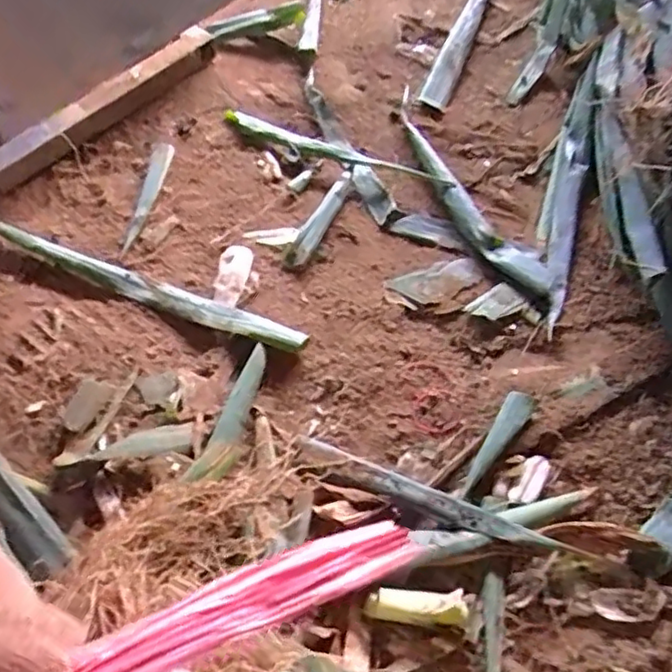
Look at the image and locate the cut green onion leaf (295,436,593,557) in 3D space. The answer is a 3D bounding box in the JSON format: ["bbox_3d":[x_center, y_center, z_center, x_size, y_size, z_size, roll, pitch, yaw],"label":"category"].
[{"bbox_3d":[0.065,0.113,0.436,0.191,0.009,0.020,22,58,11],"label":"cut green onion leaf"}]

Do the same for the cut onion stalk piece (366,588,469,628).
[{"bbox_3d":[0.050,0.169,0.395,0.062,0.014,0.021,1,56,-2],"label":"cut onion stalk piece"}]

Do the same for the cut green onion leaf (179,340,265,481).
[{"bbox_3d":[-0.074,0.060,0.472,0.025,0.010,0.116,19,57,9],"label":"cut green onion leaf"}]

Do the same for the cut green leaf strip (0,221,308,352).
[{"bbox_3d":[-0.171,-0.047,0.540,0.311,0.015,0.025,21,58,11],"label":"cut green leaf strip"}]

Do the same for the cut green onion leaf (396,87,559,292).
[{"bbox_3d":[0.118,-0.147,0.618,0.049,0.015,0.279,-19,59,-15],"label":"cut green onion leaf"}]

